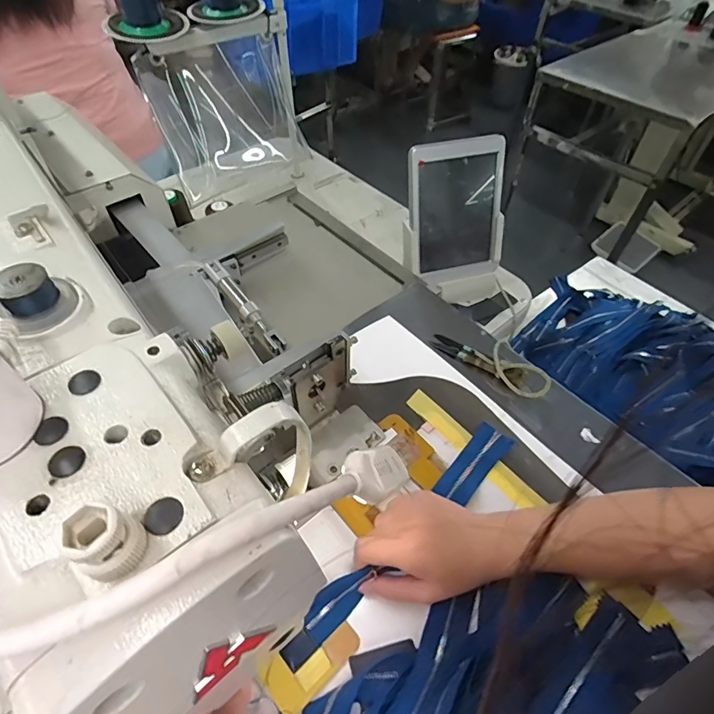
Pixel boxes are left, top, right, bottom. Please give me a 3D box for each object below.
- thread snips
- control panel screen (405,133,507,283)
[{"bbox_3d":[0.142,-0.001,0.526,0.117,0.014,0.022,32,58,23],"label":"thread snips"},{"bbox_3d":[0.152,-0.219,0.695,0.164,0.213,0.029,-15,34,-11],"label":"control panel screen"}]

